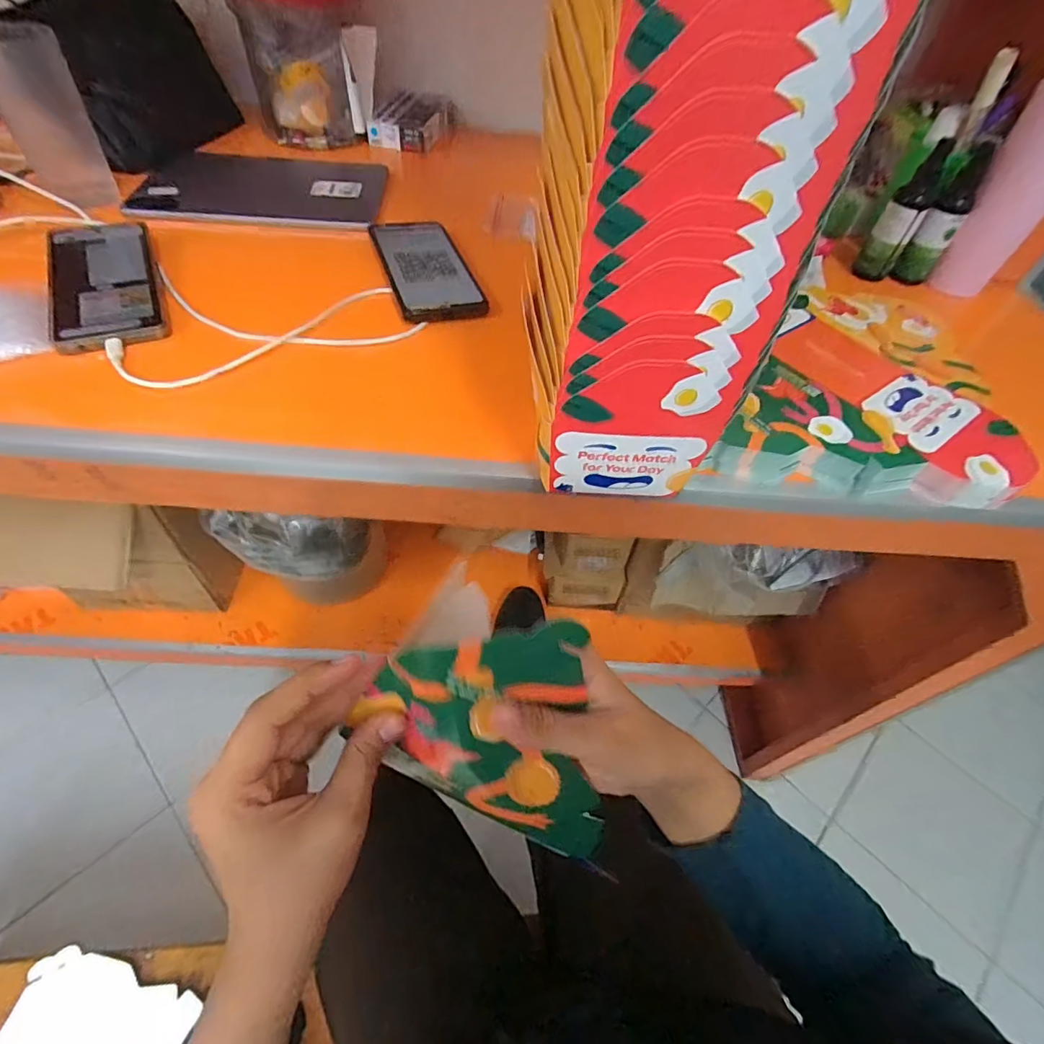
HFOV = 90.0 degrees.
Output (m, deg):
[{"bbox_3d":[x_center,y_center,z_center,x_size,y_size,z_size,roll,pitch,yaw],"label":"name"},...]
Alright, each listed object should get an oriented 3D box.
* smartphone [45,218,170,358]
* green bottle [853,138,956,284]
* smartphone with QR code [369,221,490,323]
[{"bbox_3d":[-0.352,-0.206,0.442,0.079,0.015,0.168,-19,57,-19],"label":"smartphone"},{"bbox_3d":[0.388,-0.312,0.535,0.035,0.123,0.034,32,56,17],"label":"green bottle"},{"bbox_3d":[-0.093,-0.246,0.506,0.079,0.016,0.181,-12,55,-14],"label":"smartphone with QR code"}]

